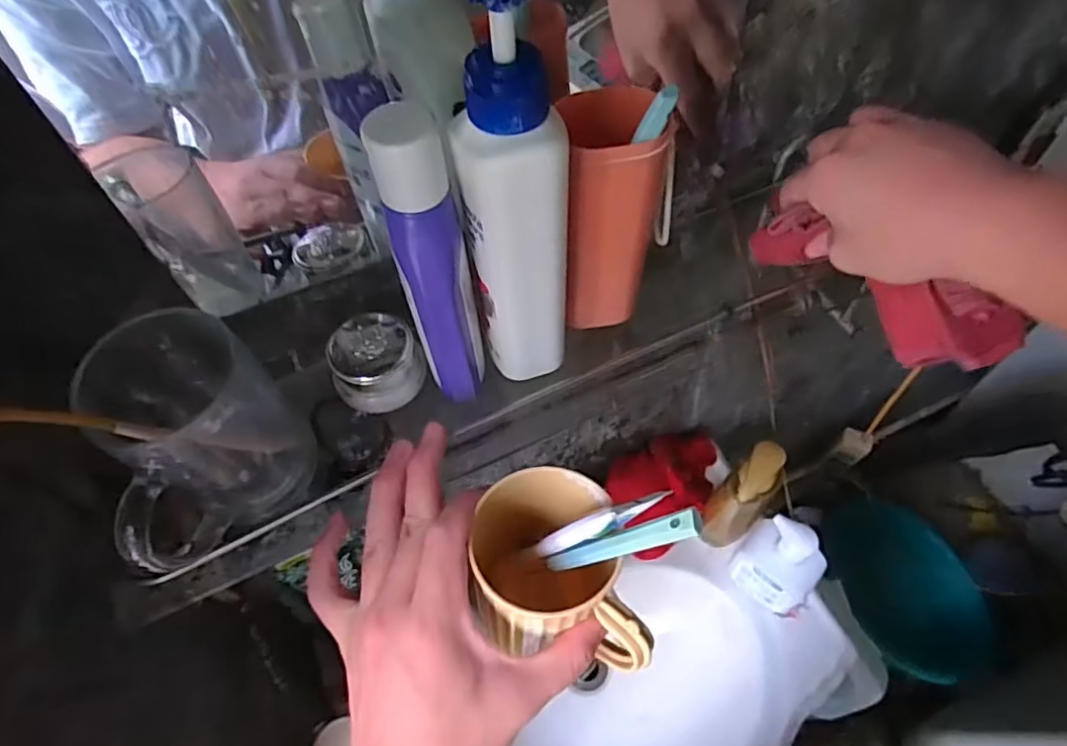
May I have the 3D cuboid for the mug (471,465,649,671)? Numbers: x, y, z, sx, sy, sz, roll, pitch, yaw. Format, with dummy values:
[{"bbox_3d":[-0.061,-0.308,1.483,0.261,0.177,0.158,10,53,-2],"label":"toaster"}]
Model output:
[{"bbox_3d":[0.014,0.126,0.361,0.076,0.111,0.107,-13,57,-4],"label":"mug"}]

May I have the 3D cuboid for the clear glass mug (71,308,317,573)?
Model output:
[{"bbox_3d":[-0.164,0.040,0.305,0.065,0.104,0.098,-16,57,-6],"label":"clear glass mug"}]

